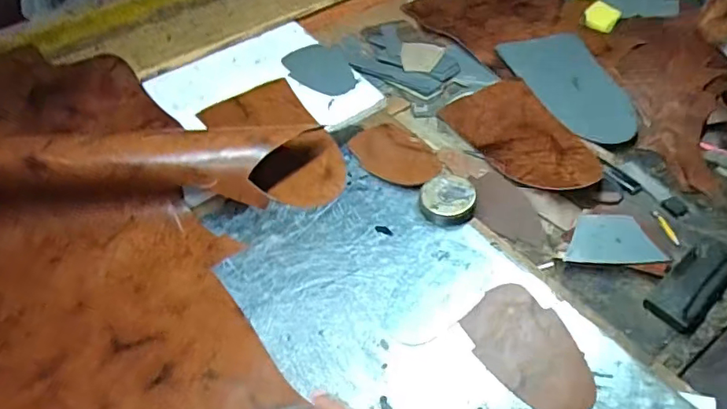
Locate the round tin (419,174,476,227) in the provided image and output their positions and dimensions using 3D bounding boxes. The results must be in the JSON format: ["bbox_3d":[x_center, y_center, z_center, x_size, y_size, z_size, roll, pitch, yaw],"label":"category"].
[{"bbox_3d":[0.117,-0.008,0.732,0.075,0.030,0.074,-2,50,2],"label":"round tin"}]

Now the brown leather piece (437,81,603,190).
[{"bbox_3d":[0.256,-0.110,0.848,0.153,0.033,0.276,-20,52,-14],"label":"brown leather piece"}]

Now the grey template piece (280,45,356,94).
[{"bbox_3d":[-0.081,-0.248,0.962,0.110,0.009,0.180,-14,44,-15],"label":"grey template piece"}]

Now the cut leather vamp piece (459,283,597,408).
[{"bbox_3d":[0.186,0.159,0.582,0.102,0.004,0.157,-34,50,-18],"label":"cut leather vamp piece"}]

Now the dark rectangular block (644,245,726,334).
[{"bbox_3d":[0.407,0.098,0.643,0.152,0.017,0.057,-35,56,-24],"label":"dark rectangular block"}]

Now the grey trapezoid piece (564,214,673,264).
[{"bbox_3d":[0.324,0.045,0.682,0.114,0.005,0.064,0,70,8],"label":"grey trapezoid piece"}]

